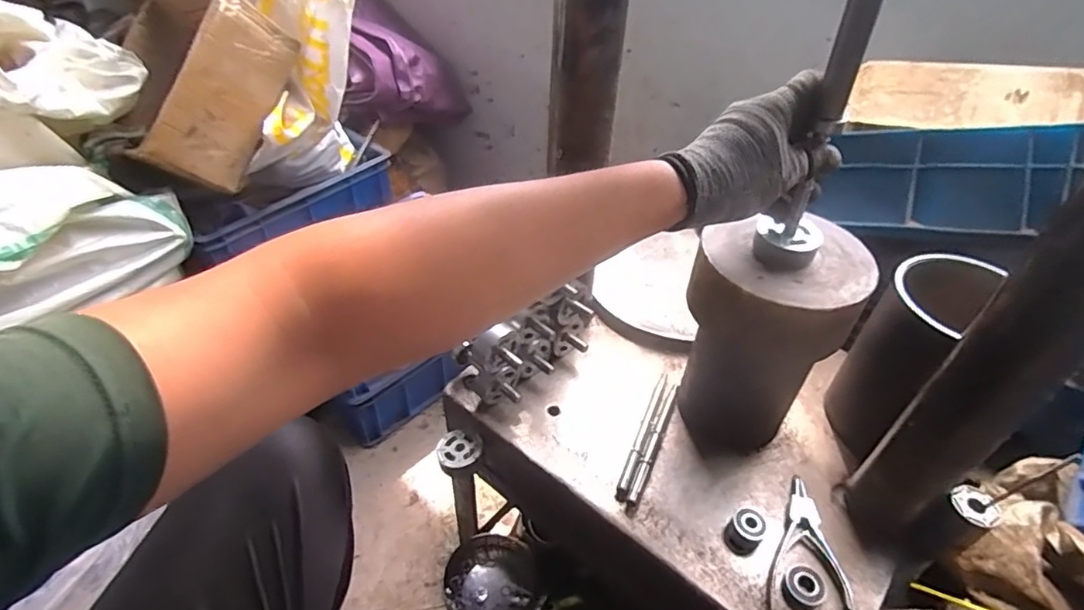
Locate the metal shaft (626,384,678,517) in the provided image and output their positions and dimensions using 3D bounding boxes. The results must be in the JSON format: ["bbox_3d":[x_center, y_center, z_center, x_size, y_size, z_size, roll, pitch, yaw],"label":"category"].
[{"bbox_3d":[0.117,0.144,0.595,0.010,0.015,0.166,19,45,17],"label":"metal shaft"}]

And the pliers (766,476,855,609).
[{"bbox_3d":[0.241,0.221,0.520,0.070,0.017,0.130,9,43,7],"label":"pliers"}]

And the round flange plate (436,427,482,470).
[{"bbox_3d":[-0.091,0.156,0.622,0.048,0.015,0.045,1,43,-1],"label":"round flange plate"}]

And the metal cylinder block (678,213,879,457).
[{"bbox_3d":[0.210,0.028,0.562,0.140,0.235,0.133,22,46,20],"label":"metal cylinder block"}]

